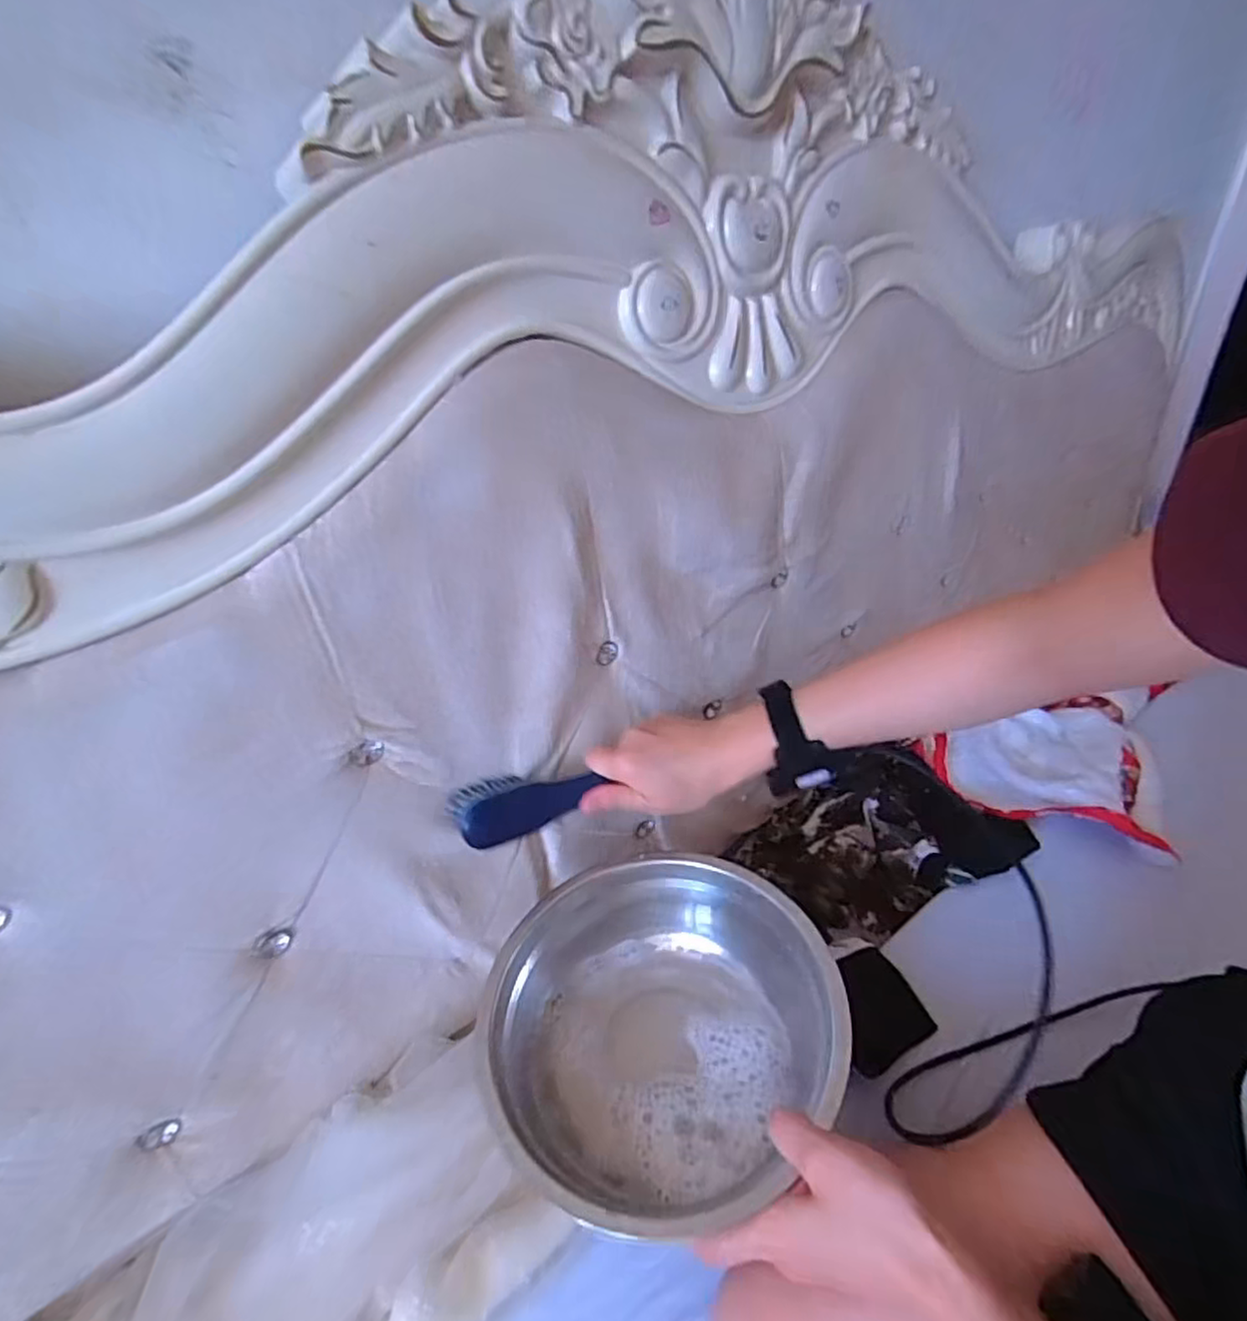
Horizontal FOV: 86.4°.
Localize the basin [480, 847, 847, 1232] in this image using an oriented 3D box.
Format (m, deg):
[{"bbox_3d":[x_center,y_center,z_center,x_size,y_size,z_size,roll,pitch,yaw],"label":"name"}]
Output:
[{"bbox_3d":[0.023,0.237,0.431,0.215,0.073,0.216,-4,30,2],"label":"basin"}]

